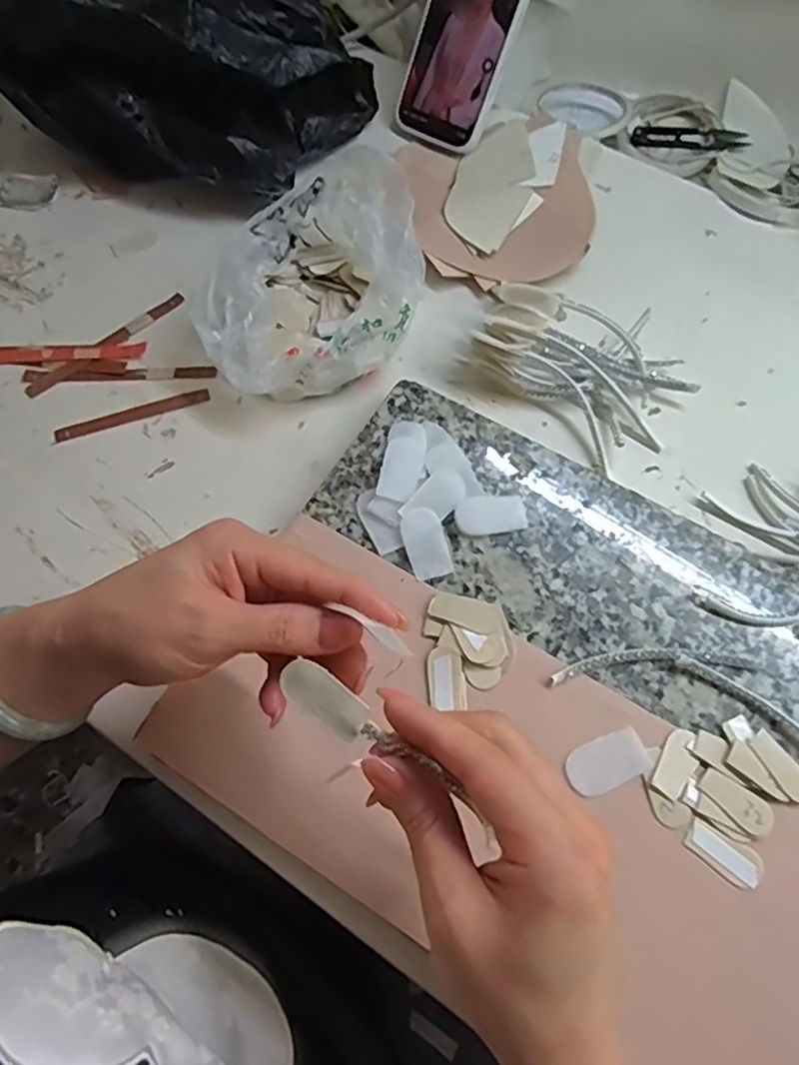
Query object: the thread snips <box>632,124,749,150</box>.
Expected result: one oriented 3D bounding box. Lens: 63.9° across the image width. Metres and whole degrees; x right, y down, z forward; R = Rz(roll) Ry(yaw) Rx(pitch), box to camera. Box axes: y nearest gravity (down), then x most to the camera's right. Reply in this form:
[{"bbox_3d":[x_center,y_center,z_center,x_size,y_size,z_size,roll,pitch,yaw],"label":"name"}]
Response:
[{"bbox_3d":[0.258,-0.353,0.571,0.100,0.009,0.022,6,67,3],"label":"thread snips"}]

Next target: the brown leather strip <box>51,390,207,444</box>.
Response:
[{"bbox_3d":[-0.188,-0.083,0.453,0.107,0.005,0.013,-17,67,-7],"label":"brown leather strip"}]

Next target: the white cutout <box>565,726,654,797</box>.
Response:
[{"bbox_3d":[0.109,0.120,0.335,0.043,0.004,0.024,-21,68,-9],"label":"white cutout"}]

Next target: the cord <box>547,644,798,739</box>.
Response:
[{"bbox_3d":[0.170,0.094,0.348,0.169,0.005,0.046,21,68,9],"label":"cord"}]

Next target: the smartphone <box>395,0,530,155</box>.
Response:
[{"bbox_3d":[0.053,-0.409,0.517,0.085,0.169,0.011,34,31,18],"label":"smartphone"}]

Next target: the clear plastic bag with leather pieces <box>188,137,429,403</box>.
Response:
[{"bbox_3d":[-0.066,-0.180,0.456,0.159,0.070,0.152,-20,68,-8],"label":"clear plastic bag with leather pieces"}]

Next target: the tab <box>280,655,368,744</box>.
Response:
[{"bbox_3d":[-0.028,0.064,0.241,0.033,0.008,0.015,37,71,4],"label":"tab"}]

